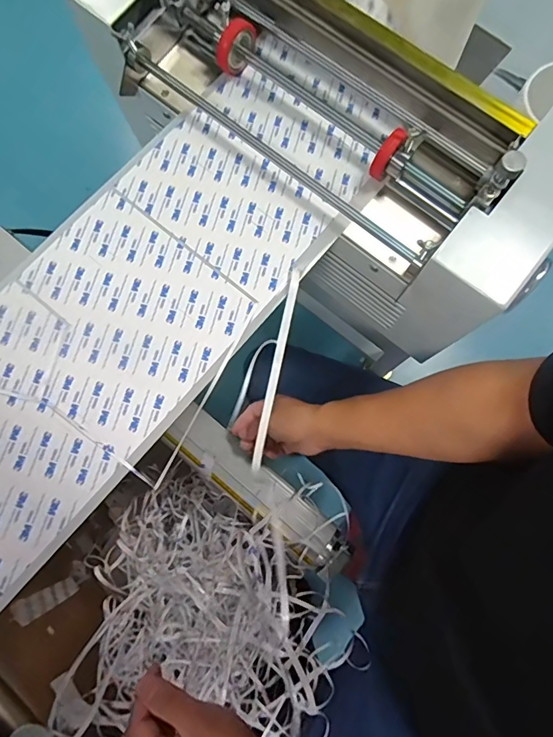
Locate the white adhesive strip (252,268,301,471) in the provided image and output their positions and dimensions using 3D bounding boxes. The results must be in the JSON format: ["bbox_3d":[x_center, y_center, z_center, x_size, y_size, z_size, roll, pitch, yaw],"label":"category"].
[{"bbox_3d":[0.000,0.001,0.432,0.011,0.011,0.190,12,91,4],"label":"white adhesive strip"}]

